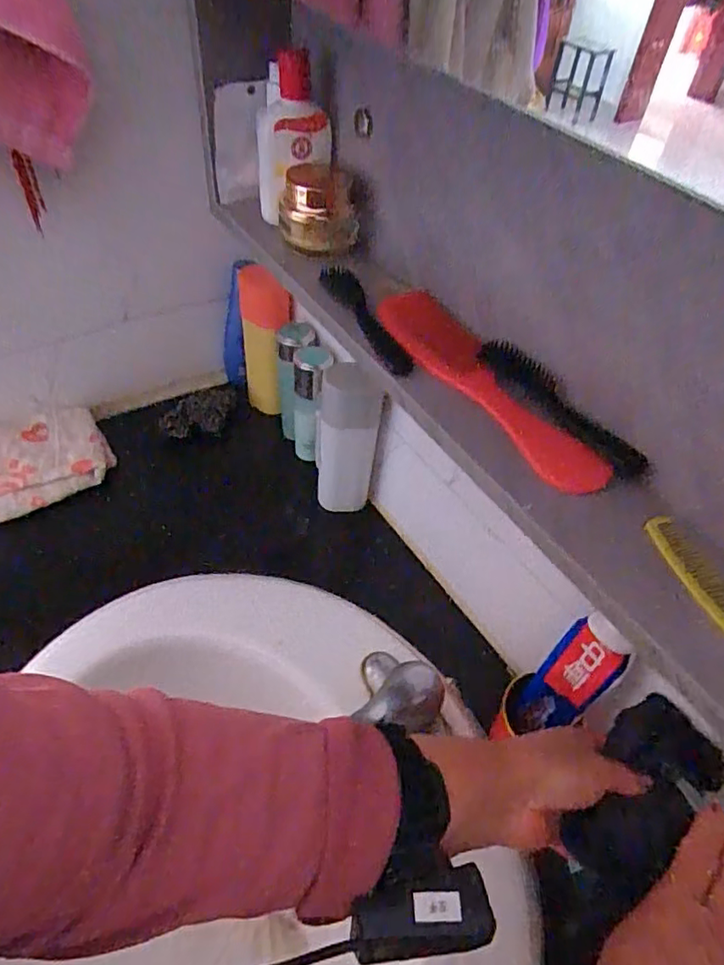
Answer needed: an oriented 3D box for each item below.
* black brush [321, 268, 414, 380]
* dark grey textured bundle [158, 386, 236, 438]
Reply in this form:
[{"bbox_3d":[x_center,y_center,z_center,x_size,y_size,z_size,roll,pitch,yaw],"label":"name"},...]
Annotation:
[{"bbox_3d":[0.002,-0.127,0.446,0.019,0.016,0.152,-14,52,-18],"label":"black brush"},{"bbox_3d":[-0.217,-0.092,0.780,0.102,0.033,0.046,-26,55,-11],"label":"dark grey textured bundle"}]

